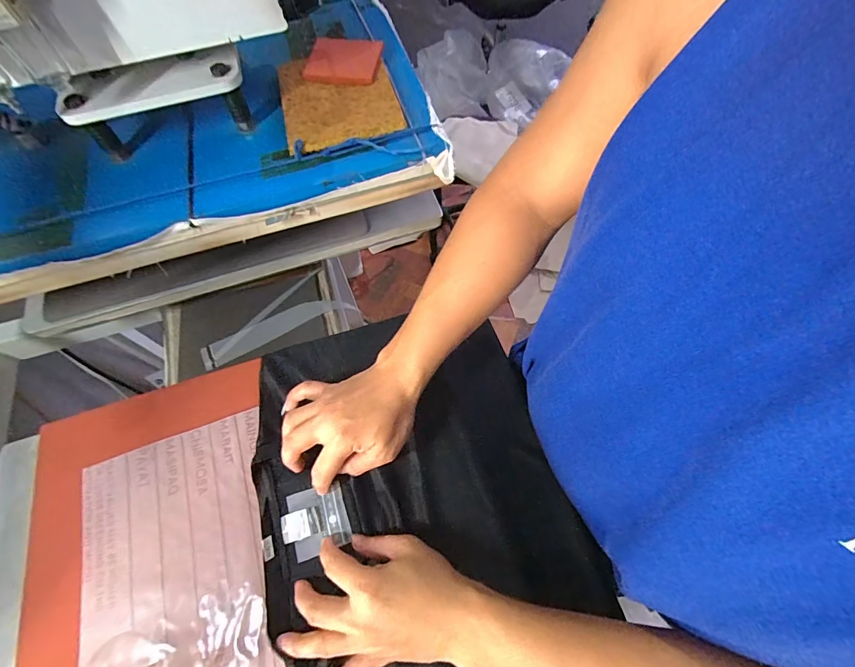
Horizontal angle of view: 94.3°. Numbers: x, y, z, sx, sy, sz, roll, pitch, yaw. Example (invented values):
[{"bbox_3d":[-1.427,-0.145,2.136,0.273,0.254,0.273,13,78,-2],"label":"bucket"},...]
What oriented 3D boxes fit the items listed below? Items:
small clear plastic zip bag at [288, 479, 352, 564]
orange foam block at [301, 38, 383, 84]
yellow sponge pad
[{"bbox_3d":[-0.108,0.184,0.394,0.054,0.007,0.061,-18,64,-6],"label":"small clear plastic zip bag"},{"bbox_3d":[-0.110,-0.353,0.510,0.097,0.013,0.078,6,64,6],"label":"orange foam block"},{"bbox_3d":[-0.110,-0.291,0.491,0.135,0.013,0.163,-14,64,-4],"label":"yellow sponge pad"}]

